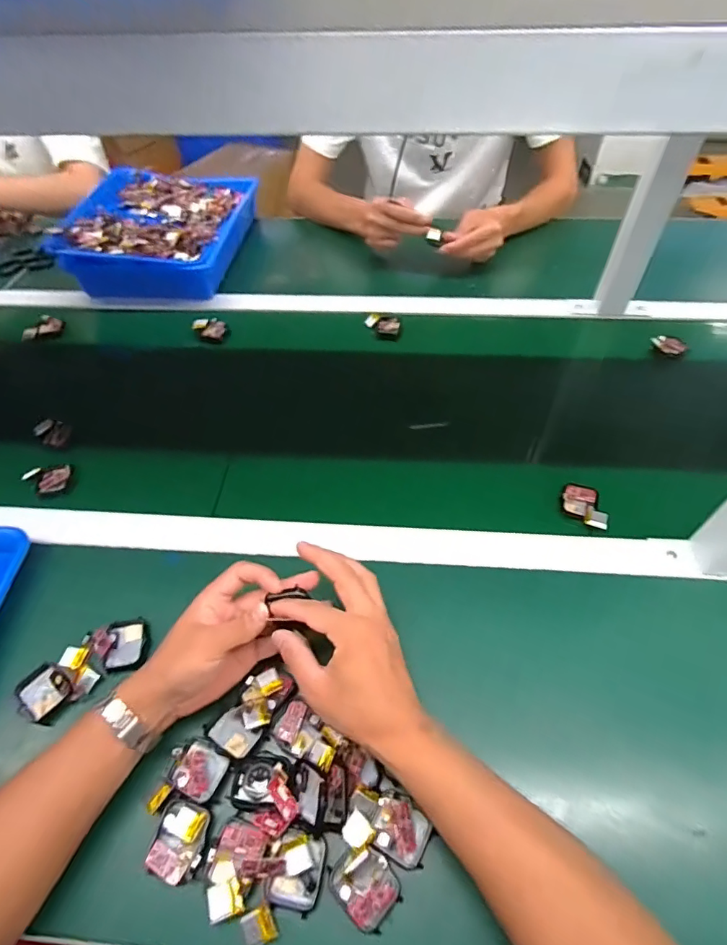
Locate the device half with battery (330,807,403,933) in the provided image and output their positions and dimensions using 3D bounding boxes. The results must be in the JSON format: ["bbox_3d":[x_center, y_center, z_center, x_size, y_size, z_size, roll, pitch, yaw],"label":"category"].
[{"bbox_3d":[-0.001,0.282,0.341,0.043,0.017,0.059,-34,60,-24],"label":"device half with battery"}]

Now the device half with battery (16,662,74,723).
[{"bbox_3d":[-0.281,0.193,0.425,0.047,0.016,0.042,25,56,18],"label":"device half with battery"}]

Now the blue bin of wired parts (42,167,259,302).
[{"bbox_3d":[-0.352,-0.426,0.879,0.253,0.121,0.327,5,52,3],"label":"blue bin of wired parts"}]

